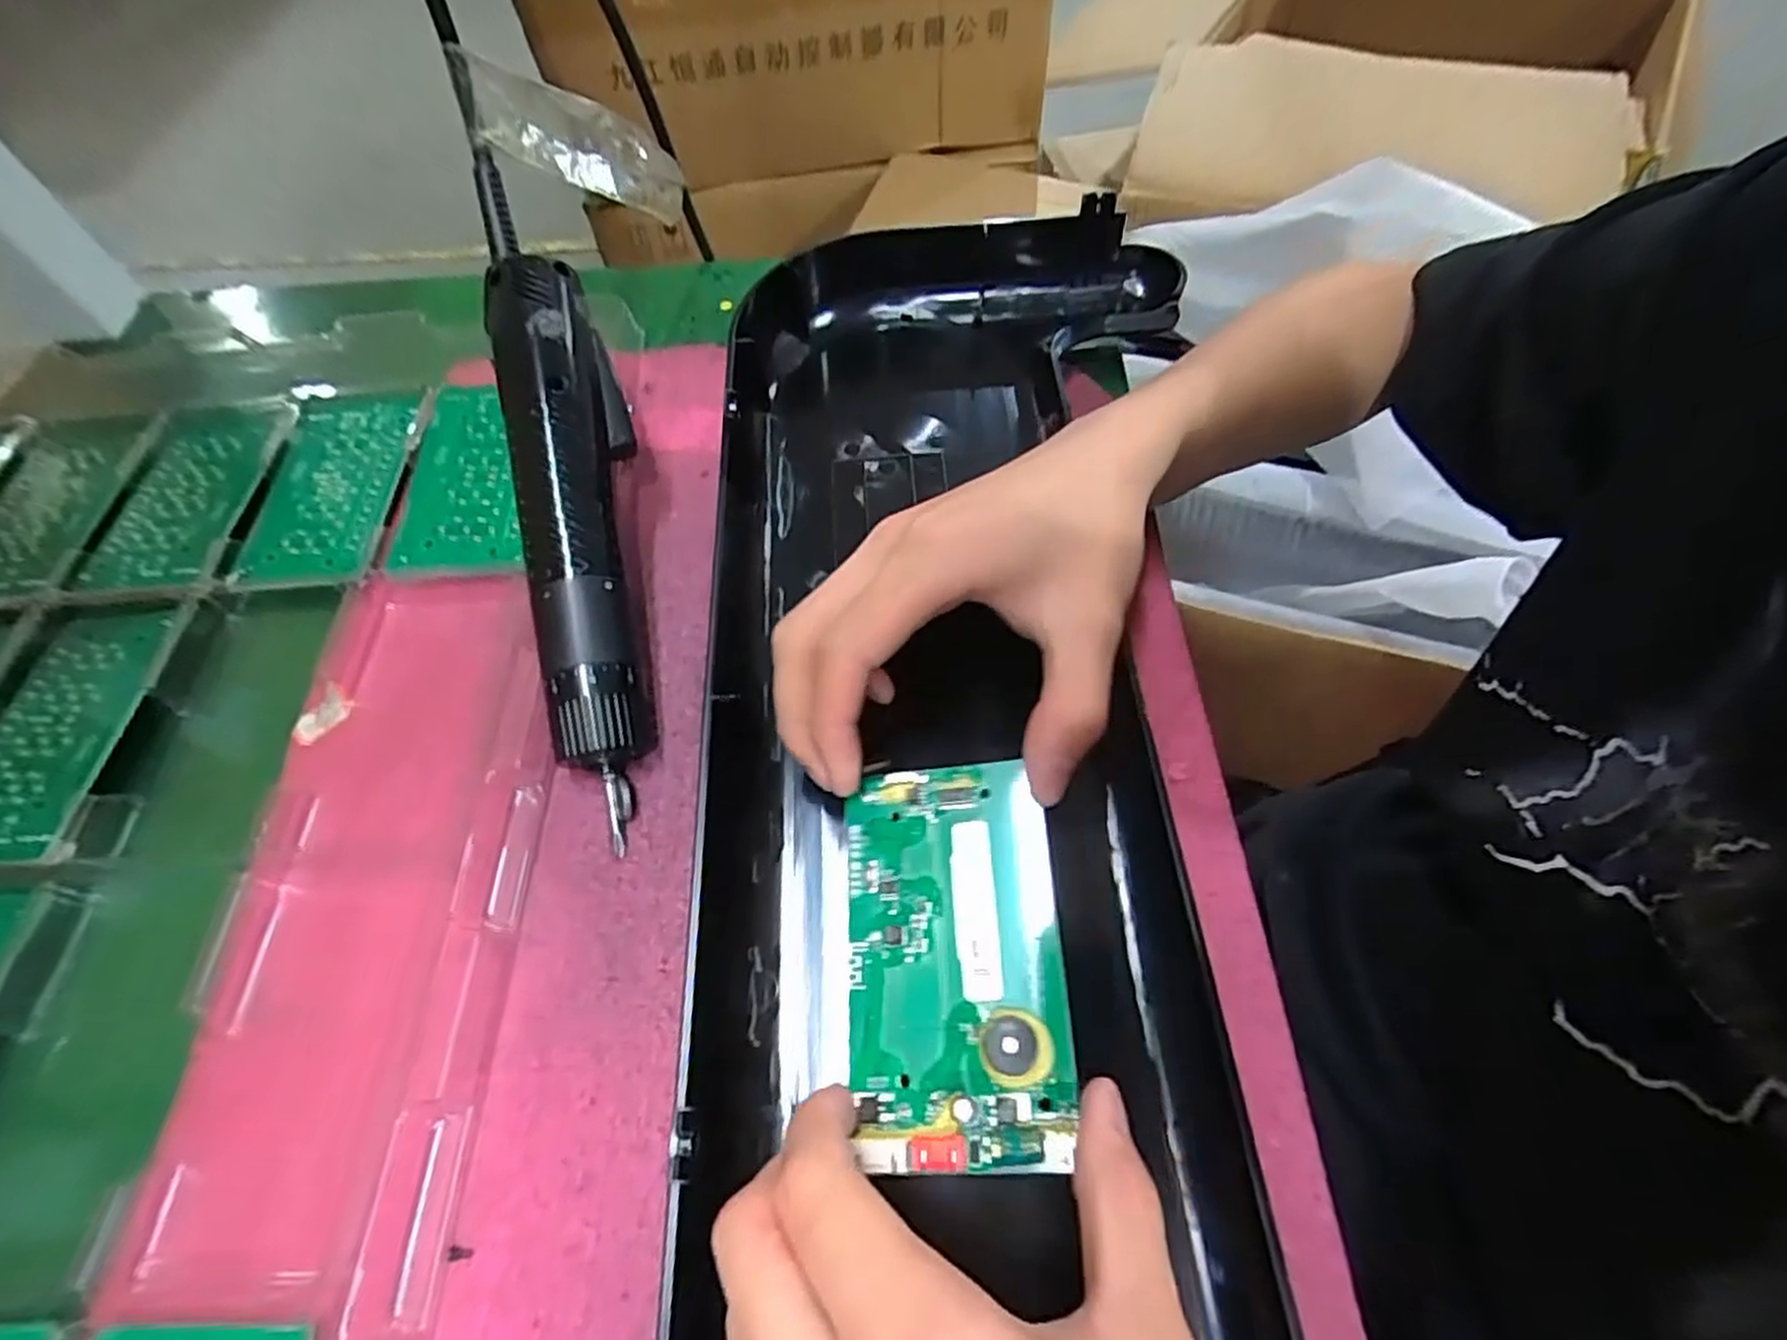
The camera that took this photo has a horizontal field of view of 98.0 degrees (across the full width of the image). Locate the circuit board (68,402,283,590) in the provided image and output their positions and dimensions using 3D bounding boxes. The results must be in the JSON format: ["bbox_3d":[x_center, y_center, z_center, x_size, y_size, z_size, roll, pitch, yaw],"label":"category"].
[{"bbox_3d":[-0.333,-0.084,0.364,0.067,0.004,0.114,-7,59,-1],"label":"circuit board"}]

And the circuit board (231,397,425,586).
[{"bbox_3d":[-0.257,-0.084,0.356,0.063,0.004,0.107,-4,61,3],"label":"circuit board"}]

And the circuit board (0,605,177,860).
[{"bbox_3d":[-0.325,0.021,0.301,0.063,0.004,0.106,-5,59,6],"label":"circuit board"}]

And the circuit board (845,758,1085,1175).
[{"bbox_3d":[0.017,0.078,0.218,0.059,0.012,0.105,-3,59,1],"label":"circuit board"}]

